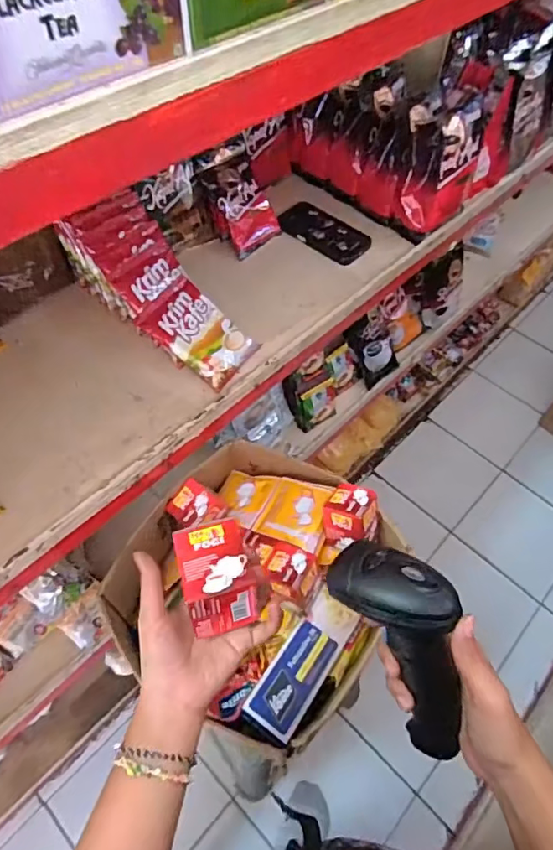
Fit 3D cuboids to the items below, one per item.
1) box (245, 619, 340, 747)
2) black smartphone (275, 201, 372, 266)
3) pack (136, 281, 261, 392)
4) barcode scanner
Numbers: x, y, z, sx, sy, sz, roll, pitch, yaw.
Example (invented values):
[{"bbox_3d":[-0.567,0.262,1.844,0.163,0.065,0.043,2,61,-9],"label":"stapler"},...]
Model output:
[{"bbox_3d":[0.022,0.314,0.637,0.062,0.022,0.139,31,60,19],"label":"box"},{"bbox_3d":[0.082,-0.339,0.902,0.160,0.017,0.088,36,62,21],"label":"black smartphone"},{"bbox_3d":[-0.105,-0.126,0.722,0.143,0.013,0.097,43,63,-2],"label":"pack"},{"bbox_3d":[0.103,0.170,0.378,0.068,0.055,0.172,-22,96,-15],"label":"barcode scanner"}]

